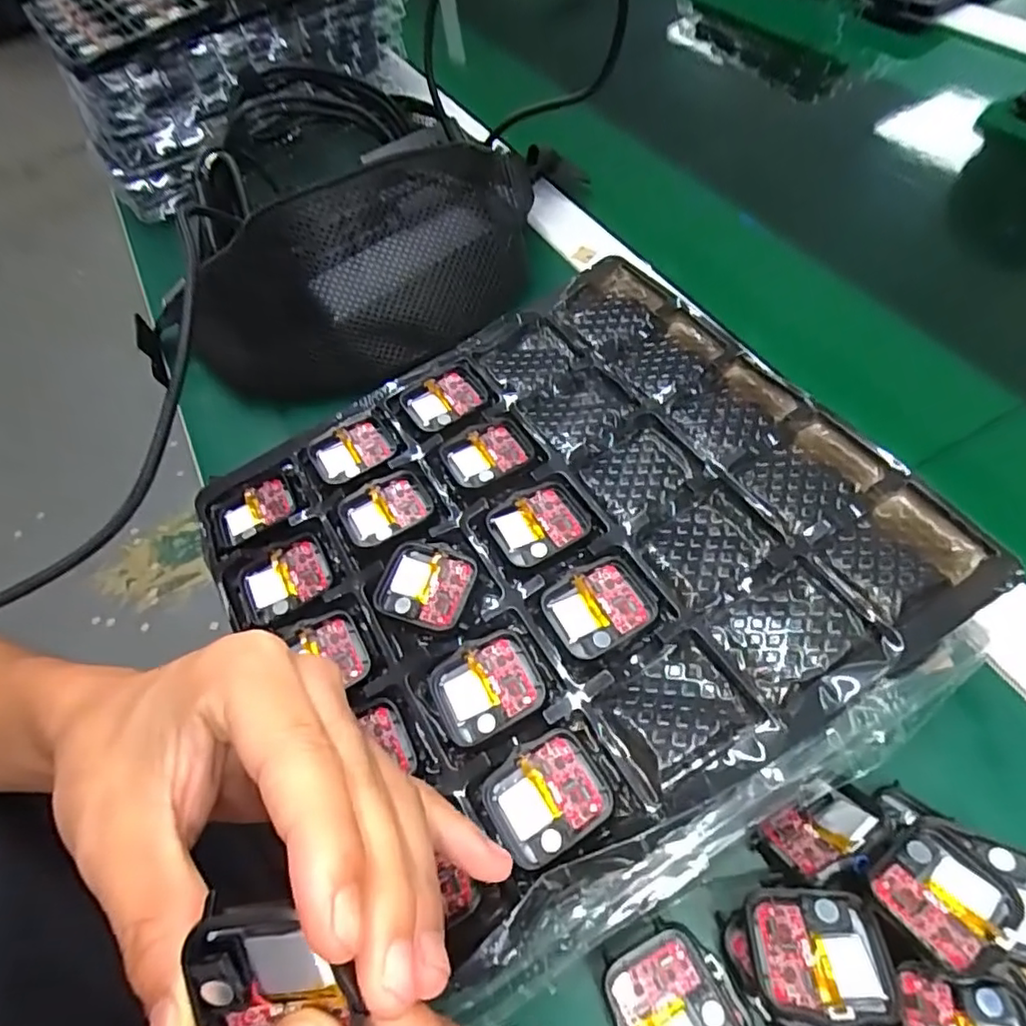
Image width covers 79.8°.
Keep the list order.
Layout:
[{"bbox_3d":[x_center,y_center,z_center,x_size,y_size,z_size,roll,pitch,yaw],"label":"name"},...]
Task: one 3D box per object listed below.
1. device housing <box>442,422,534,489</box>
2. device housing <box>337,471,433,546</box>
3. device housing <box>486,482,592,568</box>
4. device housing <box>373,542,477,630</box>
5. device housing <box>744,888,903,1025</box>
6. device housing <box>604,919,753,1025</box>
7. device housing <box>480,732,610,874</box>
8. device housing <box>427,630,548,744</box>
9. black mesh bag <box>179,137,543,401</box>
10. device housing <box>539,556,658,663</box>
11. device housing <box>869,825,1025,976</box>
[{"bbox_3d":[-0.012,-0.030,0.308,0.041,0.004,0.034,-32,58,-11],"label":"device housing"},{"bbox_3d":[-0.061,-0.002,0.298,0.042,0.005,0.035,-28,58,-9],"label":"device housing"},{"bbox_3d":[0.012,0.005,0.285,0.043,0.004,0.035,-30,58,-10],"label":"device housing"},{"bbox_3d":[-0.039,0.032,0.272,0.041,0.007,0.034,14,61,17],"label":"device housing"},{"bbox_3d":[0.102,0.146,0.204,0.042,0.008,0.037,-3,35,9],"label":"device housing"},{"bbox_3d":[0.057,0.175,0.216,0.042,0.013,0.044,-28,58,-9],"label":"device housing"},{"bbox_3d":[0.012,0.105,0.227,0.043,0.010,0.036,-31,58,-10],"label":"device housing"},{"bbox_3d":[-0.011,0.071,0.249,0.042,0.009,0.037,-27,58,-8],"label":"device housing"},{"bbox_3d":[-0.083,-0.156,0.399,0.233,0.105,0.109,-26,57,-7],"label":"black mesh bag"},{"bbox_3d":[0.037,0.040,0.259,0.043,0.005,0.036,-32,58,-11],"label":"device housing"},{"bbox_3d":[0.147,0.130,0.209,0.042,0.006,0.037,-20,40,-19],"label":"device housing"}]

